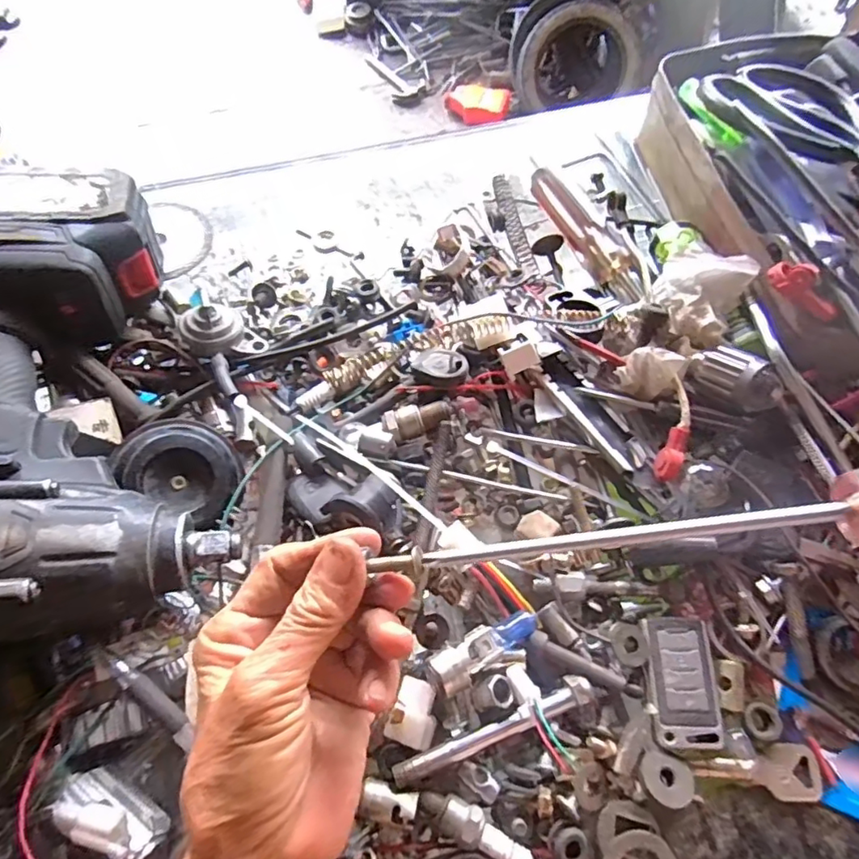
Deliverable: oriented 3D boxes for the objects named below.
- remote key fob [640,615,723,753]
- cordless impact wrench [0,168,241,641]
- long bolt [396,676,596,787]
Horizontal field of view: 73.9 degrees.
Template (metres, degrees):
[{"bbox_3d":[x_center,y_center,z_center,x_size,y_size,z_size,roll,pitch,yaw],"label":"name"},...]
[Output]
[{"bbox_3d":[0.122,0.121,0.274,0.032,0.005,0.057,1,66,2],"label":"remote key fob"},{"bbox_3d":[-0.214,-0.022,0.288,0.165,0.072,0.270,-21,67,-7],"label":"cordless impact wrench"},{"bbox_3d":[0.031,0.141,0.265,0.098,0.019,0.016,-21,67,-7],"label":"long bolt"}]

